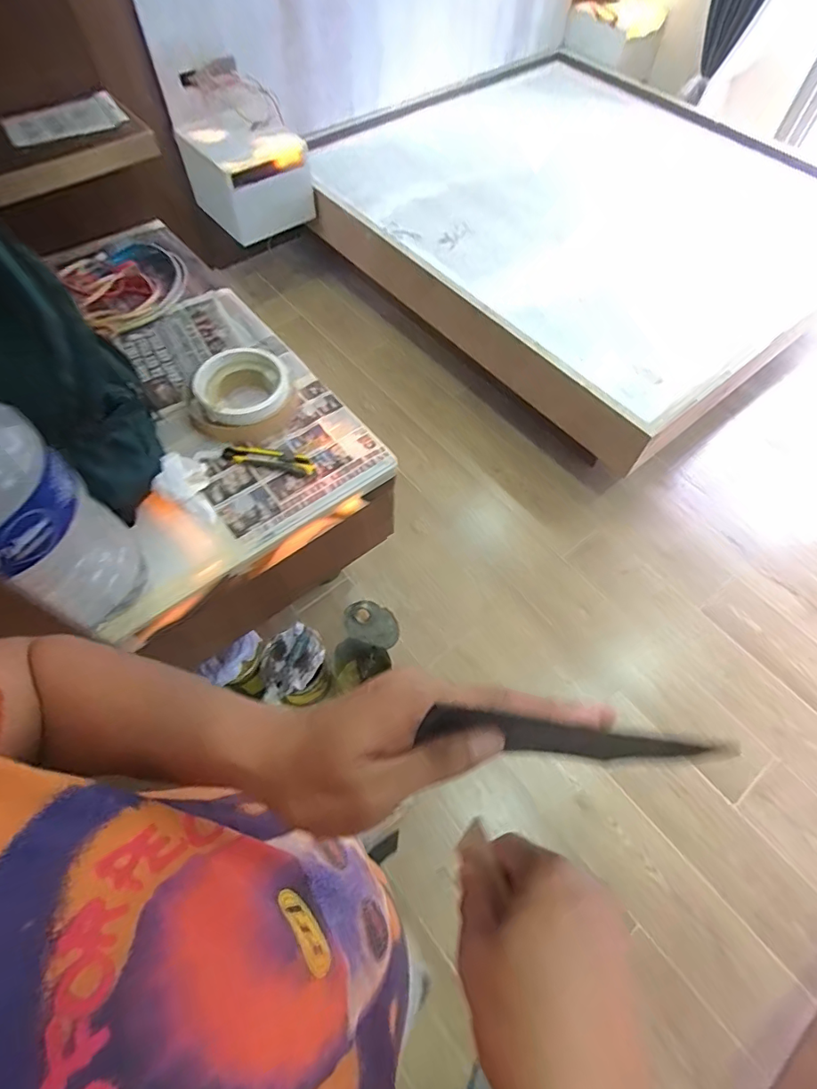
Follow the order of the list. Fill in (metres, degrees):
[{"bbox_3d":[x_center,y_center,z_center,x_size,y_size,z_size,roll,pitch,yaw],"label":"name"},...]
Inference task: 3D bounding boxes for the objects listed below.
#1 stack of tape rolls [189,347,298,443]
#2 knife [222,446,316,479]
[{"bbox_3d":[-0.301,-0.266,0.904,0.179,0.066,0.185,-24,65,-13],"label":"stack of tape rolls"},{"bbox_3d":[-0.236,-0.146,0.864,0.153,0.019,0.040,13,62,6],"label":"knife"}]

